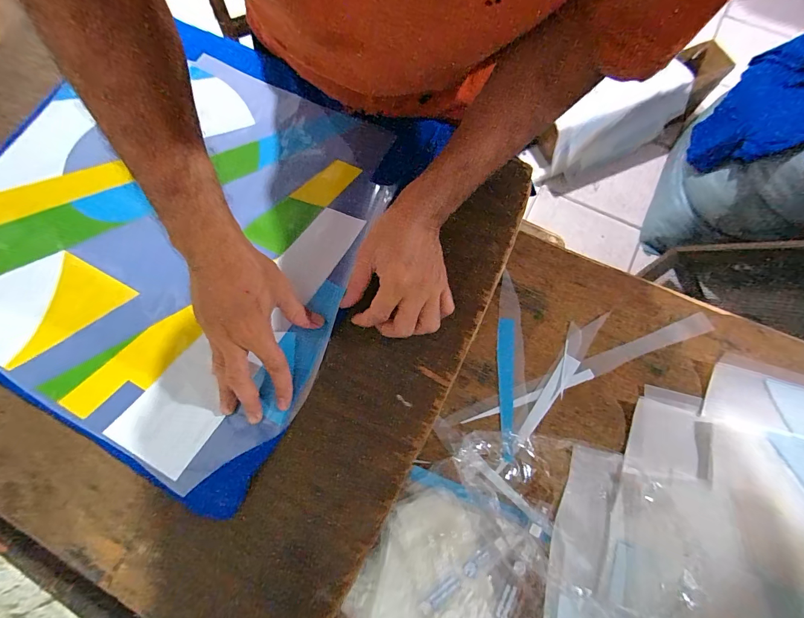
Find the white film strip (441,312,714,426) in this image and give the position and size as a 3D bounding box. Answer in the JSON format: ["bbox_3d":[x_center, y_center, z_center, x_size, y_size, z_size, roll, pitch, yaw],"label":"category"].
[{"bbox_3d":[0.197,0.073,0.408,0.313,0.005,0.021,-22,71,0],"label":"white film strip"}]

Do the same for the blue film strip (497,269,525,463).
[{"bbox_3d":[0.124,0.059,0.416,0.028,0.005,0.205,2,72,4],"label":"blue film strip"}]

